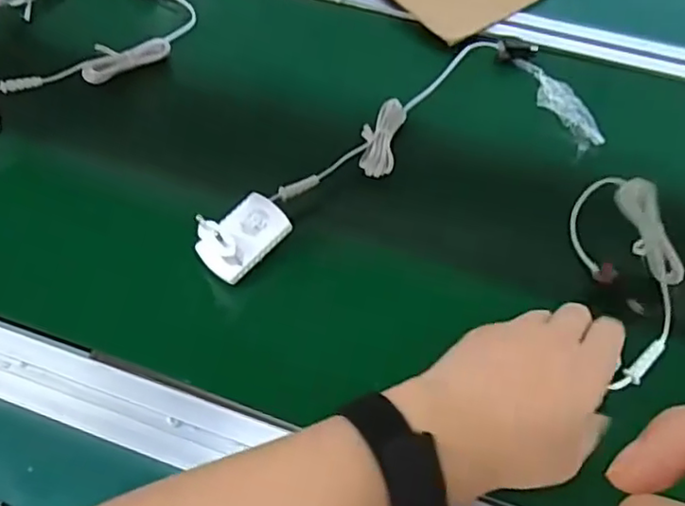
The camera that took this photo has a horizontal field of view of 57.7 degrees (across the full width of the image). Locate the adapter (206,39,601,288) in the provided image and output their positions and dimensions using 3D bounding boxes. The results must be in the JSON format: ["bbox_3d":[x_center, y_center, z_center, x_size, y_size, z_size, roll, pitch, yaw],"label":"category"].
[{"bbox_3d":[0.038,-0.093,0.476,0.333,0.038,0.133,-22,57,-16],"label":"adapter"}]

